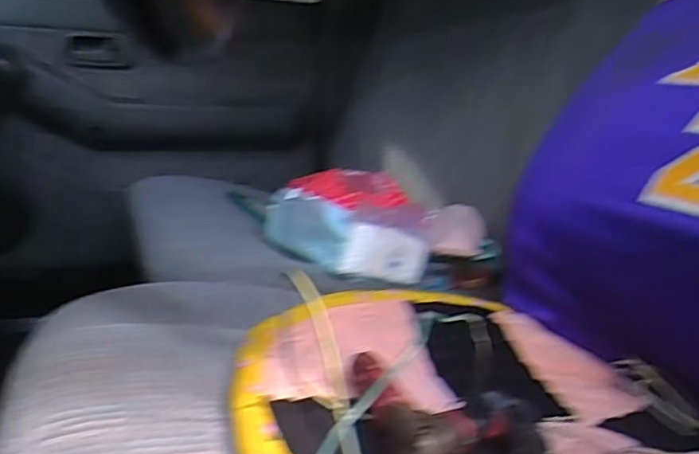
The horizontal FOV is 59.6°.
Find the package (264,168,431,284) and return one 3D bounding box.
[{"bbox_3d":[-0.006,-0.012,0.733,0.116,0.094,0.203,0,14,-30],"label":"package"}]

